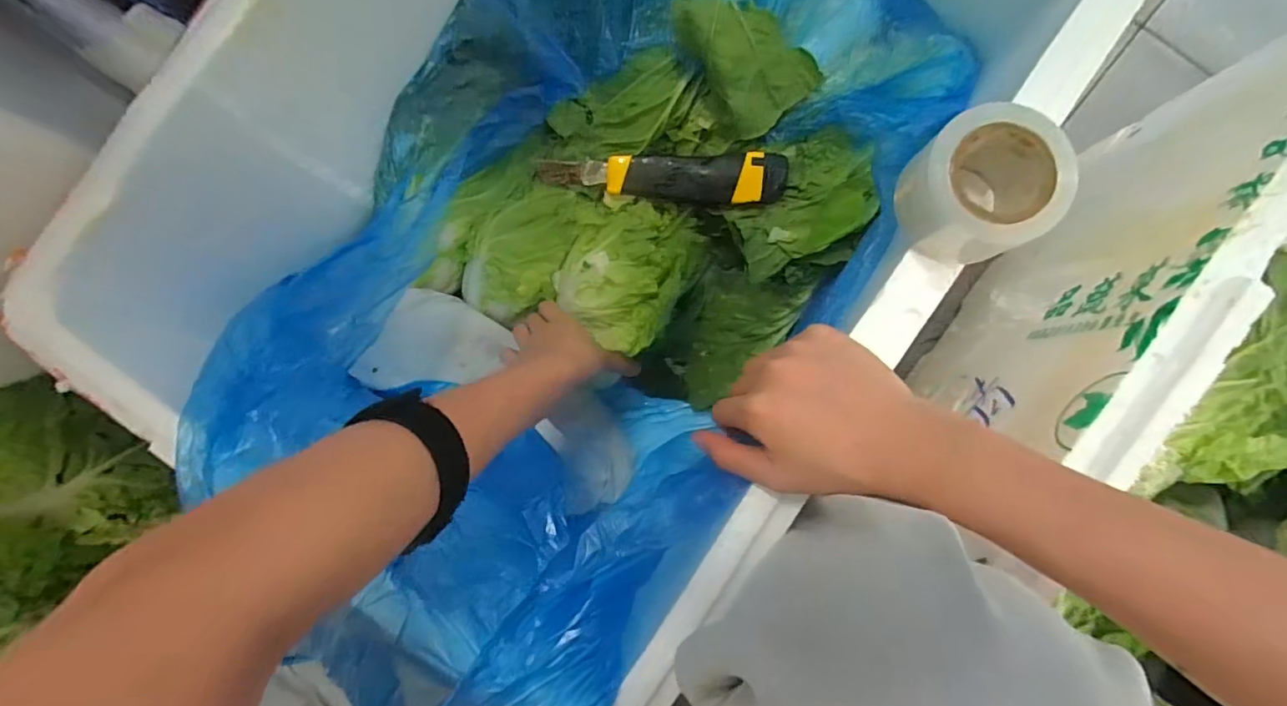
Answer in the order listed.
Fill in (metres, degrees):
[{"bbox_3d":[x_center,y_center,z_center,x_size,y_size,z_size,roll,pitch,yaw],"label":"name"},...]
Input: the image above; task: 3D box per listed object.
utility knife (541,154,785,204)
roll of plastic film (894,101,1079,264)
[{"bbox_3d":[0.015,-0.139,0.448,0.198,0.017,0.036,0,86,2],"label":"utility knife"},{"bbox_3d":[0.163,-0.080,0.274,0.064,0.049,0.063,0,86,2],"label":"roll of plastic film"}]

